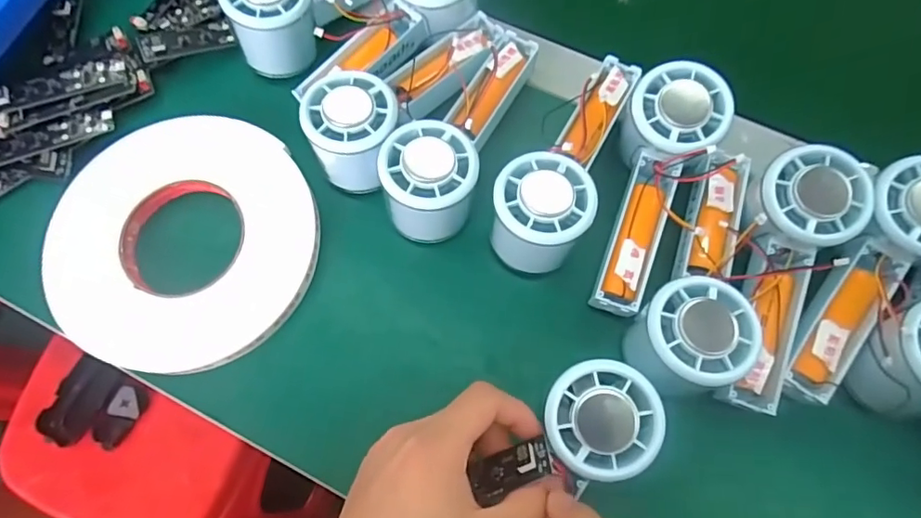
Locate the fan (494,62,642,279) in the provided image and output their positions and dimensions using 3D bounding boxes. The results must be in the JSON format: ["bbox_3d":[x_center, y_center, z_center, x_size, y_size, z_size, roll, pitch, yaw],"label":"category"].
[{"bbox_3d":[0.066,-0.067,0.347,0.061,0.062,0.152,23,75,9],"label":"fan"}]

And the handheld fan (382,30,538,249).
[{"bbox_3d":[0.004,-0.087,0.351,0.057,0.060,0.154,25,75,10],"label":"handheld fan"}]

